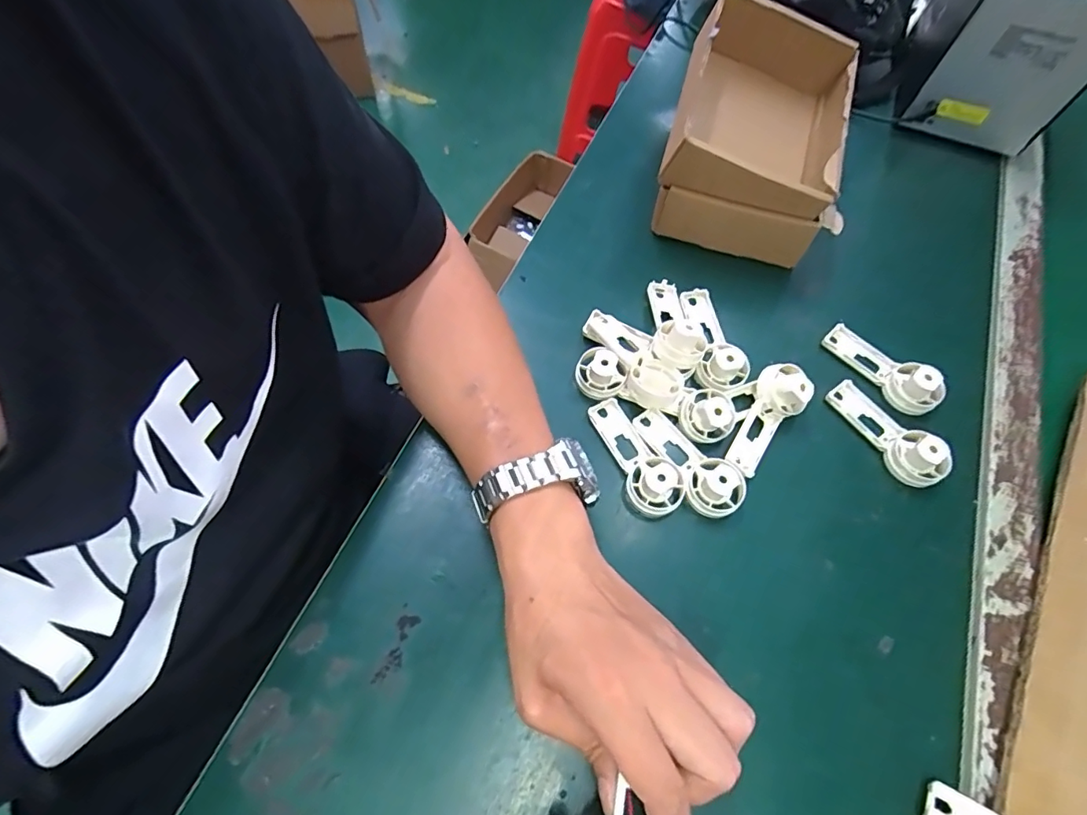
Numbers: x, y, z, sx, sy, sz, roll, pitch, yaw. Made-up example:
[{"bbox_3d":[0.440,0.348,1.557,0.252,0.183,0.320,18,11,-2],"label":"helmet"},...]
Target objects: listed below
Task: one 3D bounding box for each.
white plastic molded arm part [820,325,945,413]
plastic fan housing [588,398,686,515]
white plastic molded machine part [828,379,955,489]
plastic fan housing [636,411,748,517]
[{"bbox_3d":[0.268,-0.035,0.406,0.032,0.022,0.091,-39,74,-20],"label":"white plastic molded arm part"},{"bbox_3d":[0.068,0.029,0.367,0.038,0.024,0.092,-19,62,-11],"label":"plastic fan housing"},{"bbox_3d":[0.258,0.015,0.384,0.032,0.026,0.093,-26,69,-15],"label":"white plastic molded machine part"},{"bbox_3d":[0.103,0.035,0.366,0.037,0.023,0.092,-34,72,-18],"label":"plastic fan housing"}]

